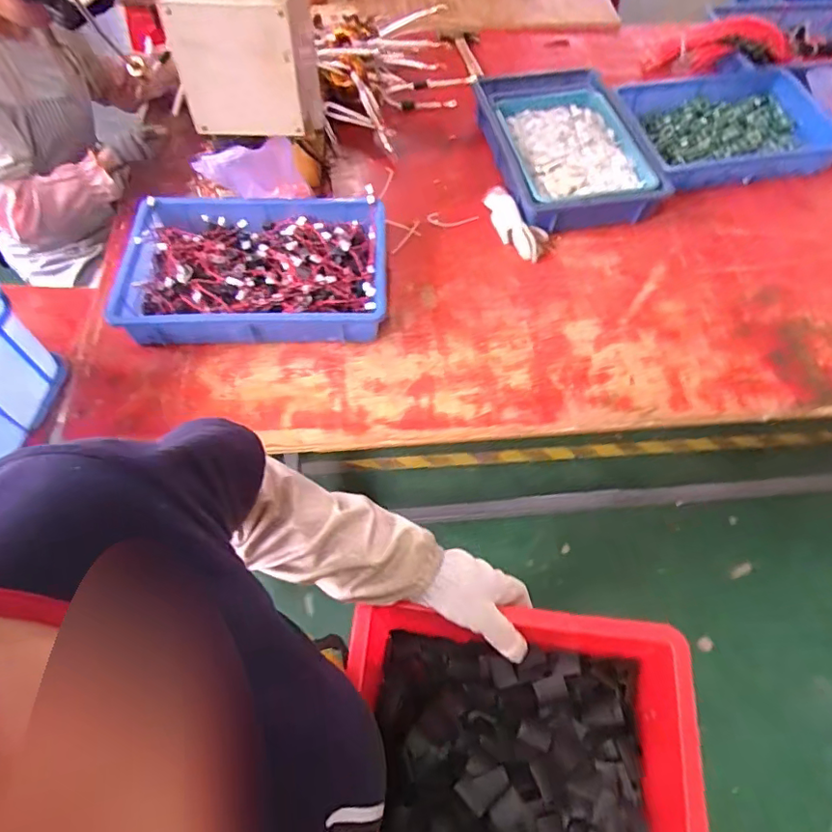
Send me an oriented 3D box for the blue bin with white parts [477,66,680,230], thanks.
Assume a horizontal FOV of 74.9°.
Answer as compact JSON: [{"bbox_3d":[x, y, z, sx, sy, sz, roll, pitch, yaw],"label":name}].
[{"bbox_3d":[0.320,-0.575,1.148,0.316,0.076,0.432,-9,60,-7],"label":"blue bin with white parts"}]

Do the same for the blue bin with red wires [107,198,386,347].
[{"bbox_3d":[-0.281,-0.254,0.951,0.445,0.084,0.287,0,59,-1],"label":"blue bin with red wires"}]

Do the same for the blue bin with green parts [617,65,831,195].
[{"bbox_3d":[0.663,-0.630,1.181,0.431,0.074,0.334,-11,60,-8],"label":"blue bin with green parts"}]

